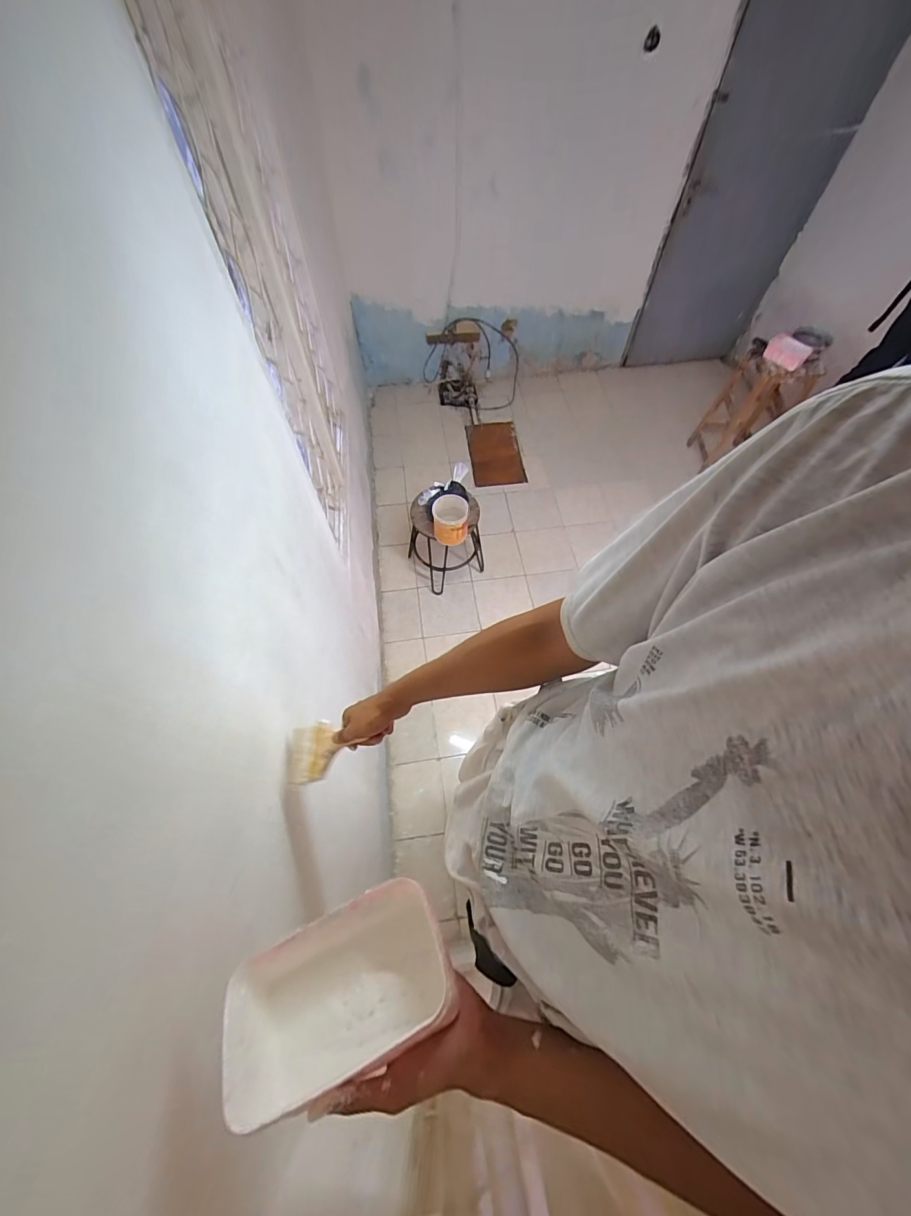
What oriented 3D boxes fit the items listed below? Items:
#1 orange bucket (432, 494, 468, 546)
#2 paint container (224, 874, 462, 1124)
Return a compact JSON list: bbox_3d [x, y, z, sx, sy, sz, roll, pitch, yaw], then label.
[{"bbox_3d":[-0.022,-0.375,1.889,0.147,0.148,0.166,1,61,0],"label":"orange bucket"},{"bbox_3d":[-0.099,0.339,0.390,0.190,0.075,0.117,-23,64,-12],"label":"paint container"}]

